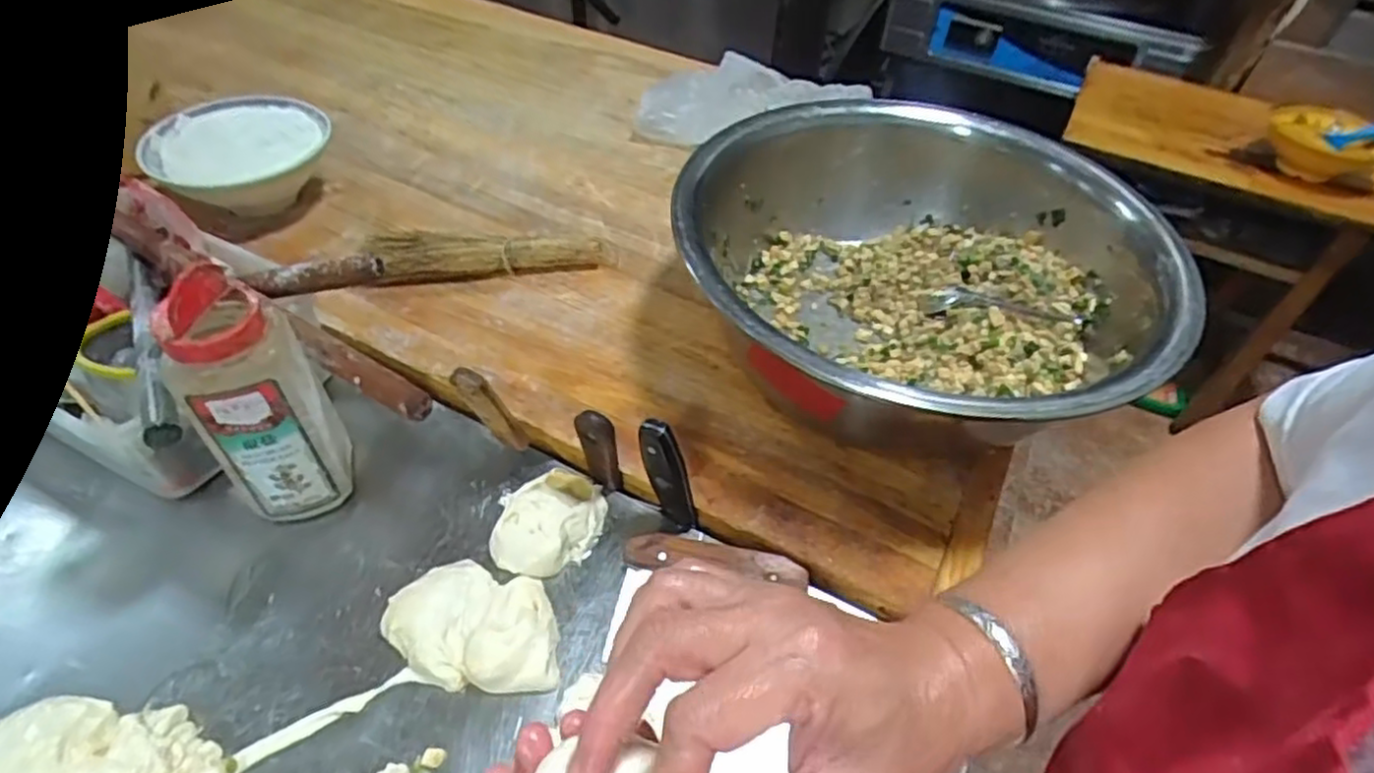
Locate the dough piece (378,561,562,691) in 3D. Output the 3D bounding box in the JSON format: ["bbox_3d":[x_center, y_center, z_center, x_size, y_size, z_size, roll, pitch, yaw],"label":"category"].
[{"bbox_3d":[-0.158,0.177,0.537,0.132,0.028,0.090,11,49,8],"label":"dough piece"}]

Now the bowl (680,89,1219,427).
[{"bbox_3d":[0.208,-0.103,0.696,0.418,0.158,0.445,1,49,-1],"label":"bowl"}]

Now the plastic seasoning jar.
[{"bbox_3d":[-0.329,0.010,0.552,0.073,0.219,0.083,-11,50,-11],"label":"plastic seasoning jar"}]

